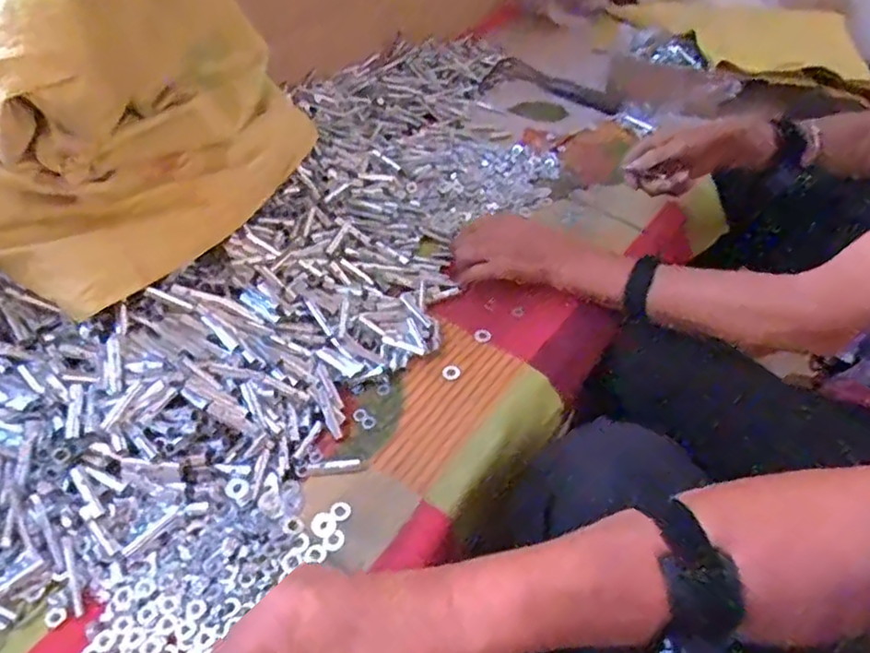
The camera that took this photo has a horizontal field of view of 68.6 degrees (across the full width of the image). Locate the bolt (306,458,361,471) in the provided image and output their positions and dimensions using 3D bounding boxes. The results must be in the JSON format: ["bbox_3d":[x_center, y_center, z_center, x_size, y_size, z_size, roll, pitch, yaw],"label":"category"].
[{"bbox_3d":[-0.085,0.117,0.534,0.043,0.010,0.008,-1,44,-3],"label":"bolt"}]

